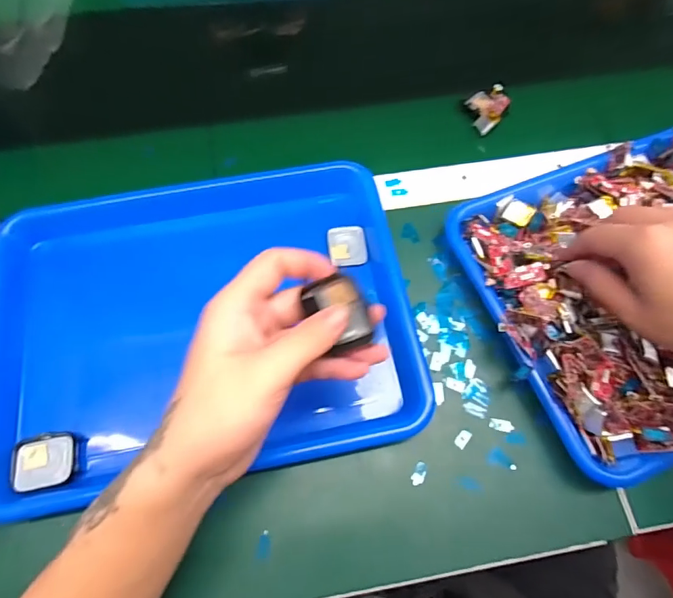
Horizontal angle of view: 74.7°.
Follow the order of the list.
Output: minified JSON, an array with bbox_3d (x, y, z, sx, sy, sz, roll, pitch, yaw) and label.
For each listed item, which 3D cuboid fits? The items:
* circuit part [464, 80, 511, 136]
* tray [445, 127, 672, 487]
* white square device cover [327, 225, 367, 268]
[{"bbox_3d":[0.157,-0.200,0.465,0.044,0.024,0.058,25,69,10],"label":"circuit part"},{"bbox_3d":[0.280,-0.028,0.360,0.316,0.044,0.243,-21,72,-6],"label":"tray"},{"bbox_3d":[0.010,-0.048,0.399,0.033,0.006,0.037,-6,68,-3],"label":"white square device cover"}]

